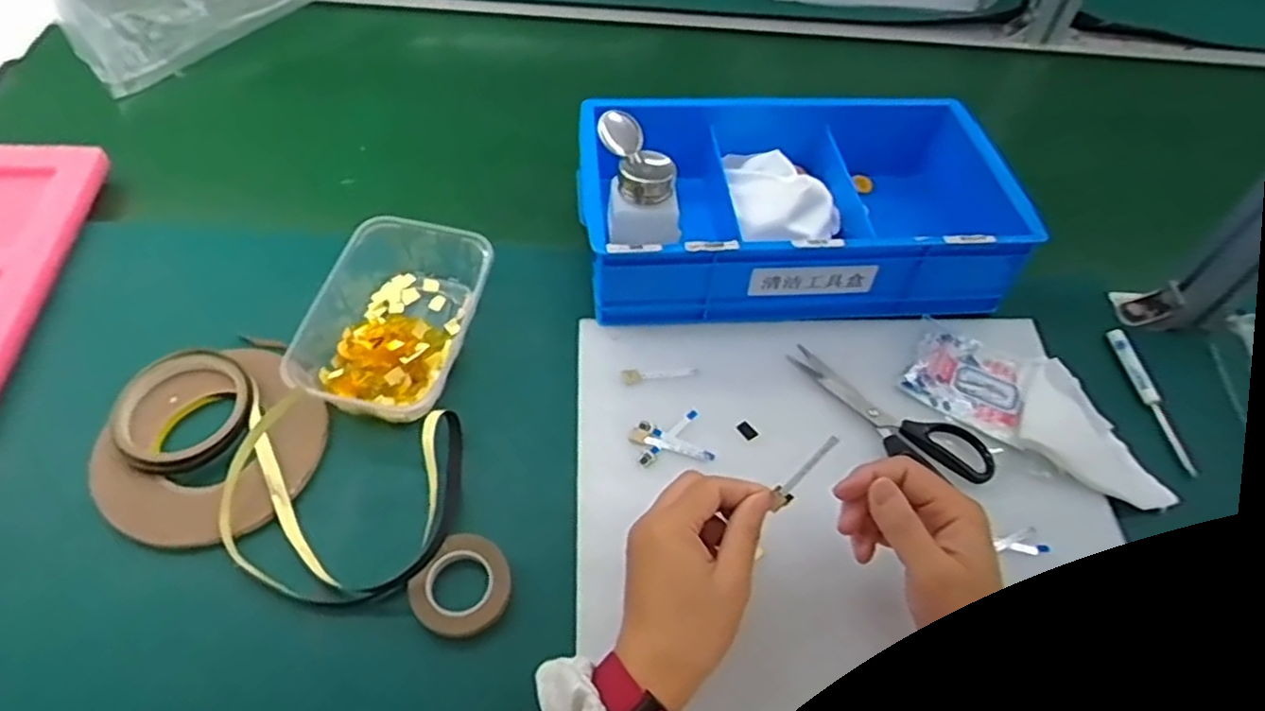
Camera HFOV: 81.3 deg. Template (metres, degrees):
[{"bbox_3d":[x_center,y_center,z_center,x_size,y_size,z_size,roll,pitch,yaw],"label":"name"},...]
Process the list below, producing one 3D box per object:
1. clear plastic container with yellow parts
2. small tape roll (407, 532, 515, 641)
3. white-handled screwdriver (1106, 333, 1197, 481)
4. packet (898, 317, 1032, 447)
[{"bbox_3d":[-0.186,-0.029,0.564,0.117,0.051,0.167,13,55,5],"label":"clear plastic container with yellow parts"},{"bbox_3d":[-0.108,0.149,0.474,0.058,0.009,0.063,2,55,-3],"label":"small tape roll"},{"bbox_3d":[0.399,0.031,0.567,0.010,0.014,0.124,-4,56,-7],"label":"white-handled screwdriver"},{"bbox_3d":[0.261,0.019,0.569,0.089,0.016,0.075,31,59,16],"label":"packet"}]

